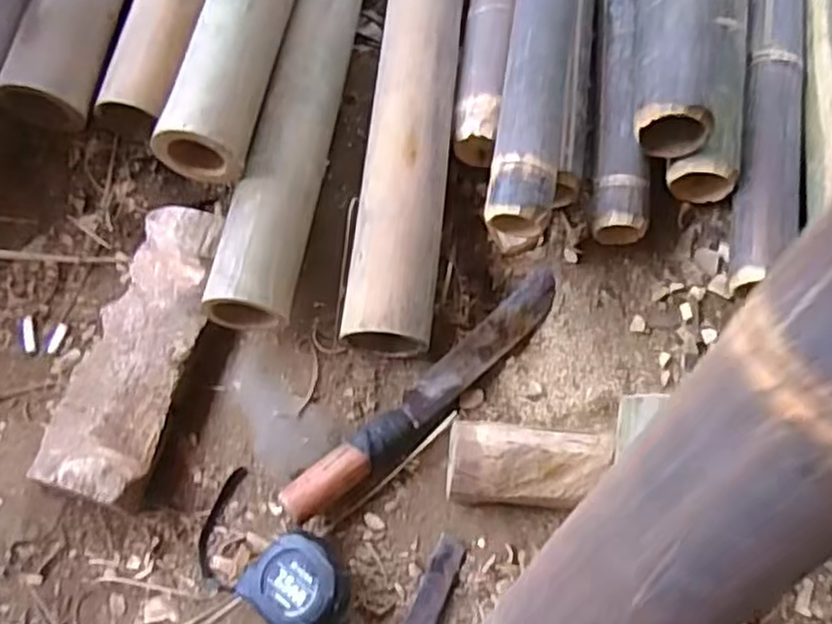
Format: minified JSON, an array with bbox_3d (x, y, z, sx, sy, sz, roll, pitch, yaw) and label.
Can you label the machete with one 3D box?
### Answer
[{"bbox_3d":[0.017,0.073,0.687,0.336,0.032,0.040,-41,73,-12],"label":"machete"}]

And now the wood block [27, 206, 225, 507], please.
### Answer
[{"bbox_3d":[-0.269,0.033,0.705,0.106,0.072,0.289,12,71,7],"label":"wood block"}]

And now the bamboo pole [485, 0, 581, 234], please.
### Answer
[{"bbox_3d":[0.150,-0.383,0.789,0.067,0.083,0.666,8,70,6],"label":"bamboo pole"}]

